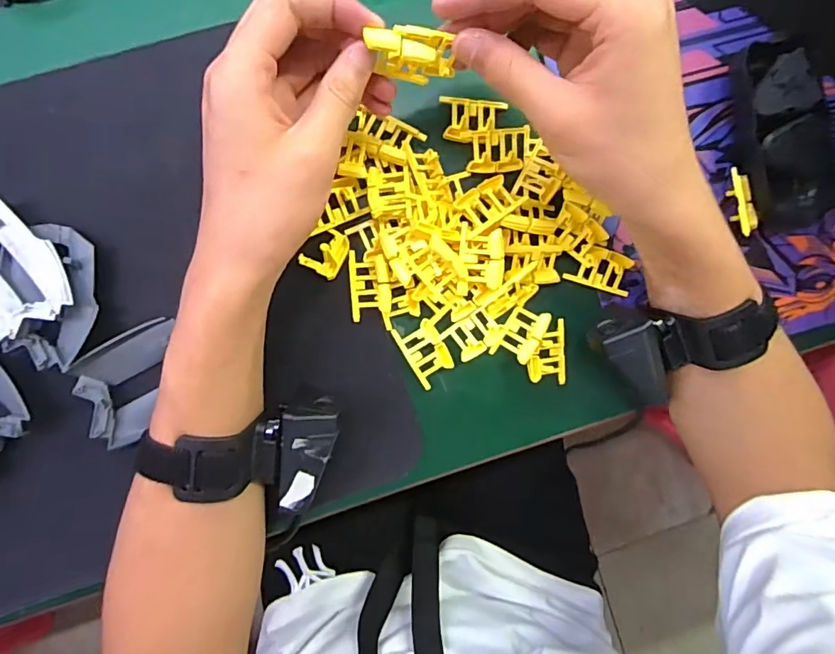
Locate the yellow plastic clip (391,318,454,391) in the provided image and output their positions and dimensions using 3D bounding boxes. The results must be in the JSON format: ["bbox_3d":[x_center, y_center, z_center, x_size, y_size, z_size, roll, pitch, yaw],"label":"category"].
[{"bbox_3d":[0.005,0.016,0.334,0.026,0.004,0.042,-31,99,-2],"label":"yellow plastic clip"}]

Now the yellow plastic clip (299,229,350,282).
[{"bbox_3d":[-0.057,-0.047,0.317,0.024,0.011,0.028,27,93,-9],"label":"yellow plastic clip"}]

